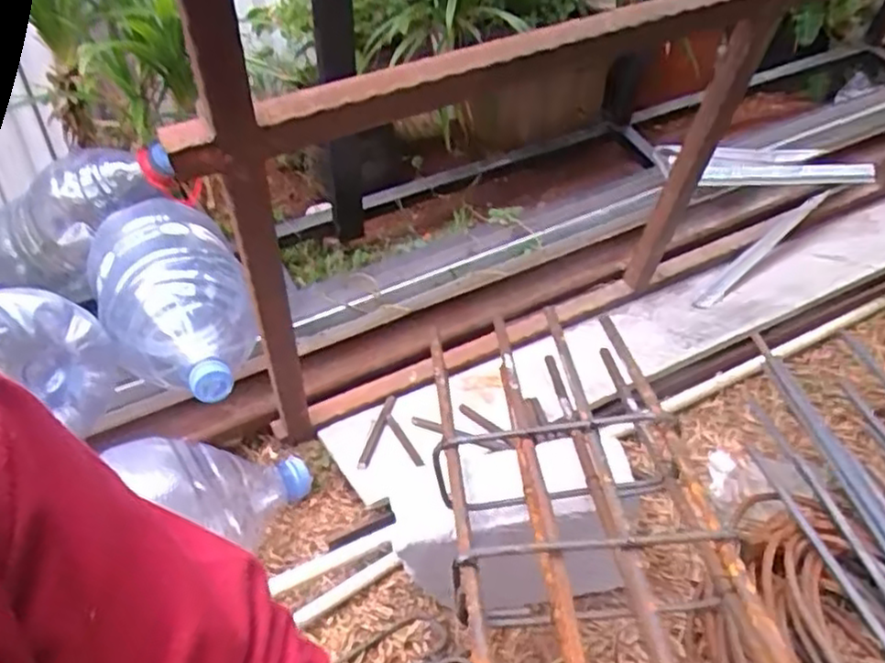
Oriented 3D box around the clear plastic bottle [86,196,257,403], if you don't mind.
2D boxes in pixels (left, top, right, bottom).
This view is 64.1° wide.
[{"bbox_3d":[-0.445,-0.036,1.191,0.231,0.212,0.406,-22,39,-20],"label":"clear plastic bottle"}]

